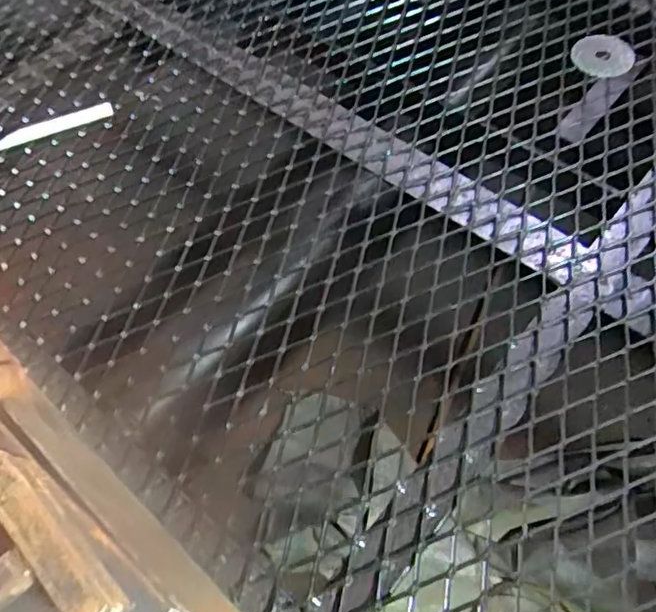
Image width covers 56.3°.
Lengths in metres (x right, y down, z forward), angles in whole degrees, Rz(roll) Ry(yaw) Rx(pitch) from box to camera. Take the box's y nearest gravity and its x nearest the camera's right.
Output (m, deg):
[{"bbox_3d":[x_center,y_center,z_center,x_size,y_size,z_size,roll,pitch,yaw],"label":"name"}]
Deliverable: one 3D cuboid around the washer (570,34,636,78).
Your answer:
[{"bbox_3d":[0.292,-0.267,0.653,0.062,0.005,0.066,-1,61,2],"label":"washer"}]

